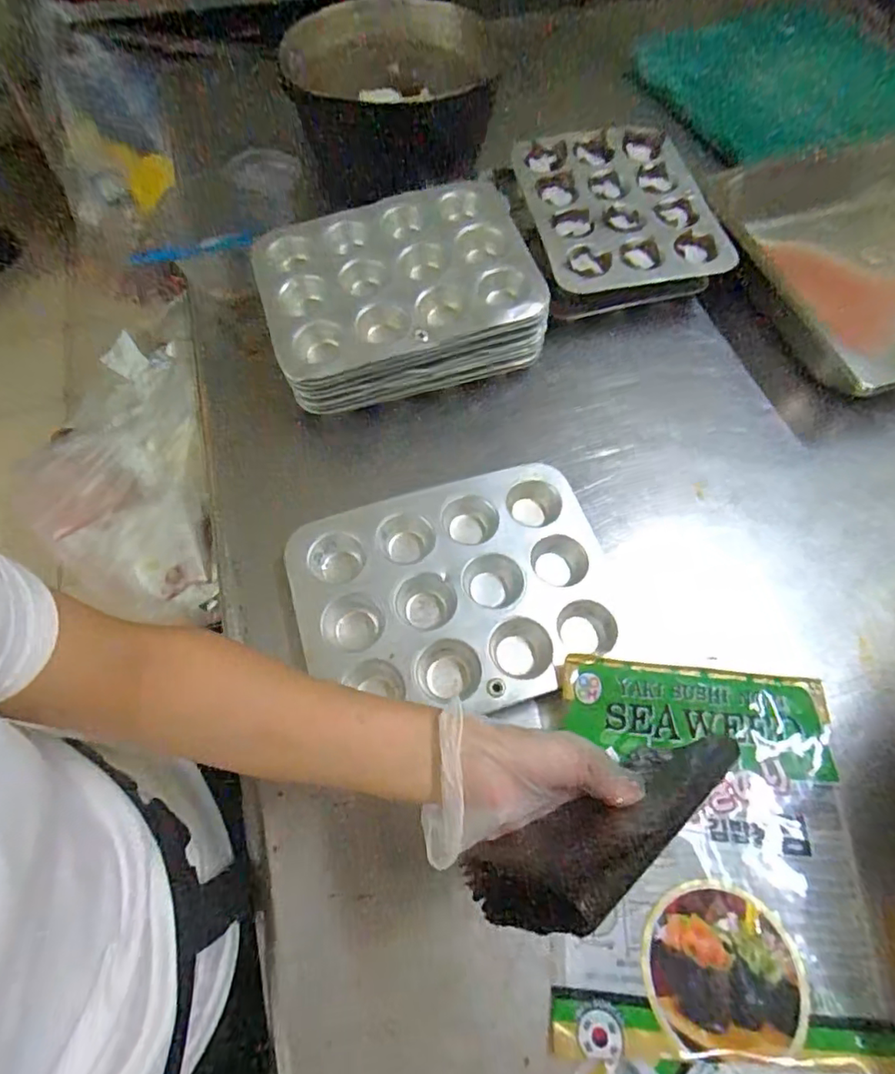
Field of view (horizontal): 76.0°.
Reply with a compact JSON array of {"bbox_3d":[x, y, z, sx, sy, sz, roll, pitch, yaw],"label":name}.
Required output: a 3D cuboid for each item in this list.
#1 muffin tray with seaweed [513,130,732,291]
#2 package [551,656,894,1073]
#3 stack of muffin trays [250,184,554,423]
[{"bbox_3d":[0.183,-0.369,0.621,0.189,0.029,0.262,-10,63,-5],"label":"muffin tray with seaweed"},{"bbox_3d":[0.173,0.198,0.373,0.193,0.023,0.225,3,62,2],"label":"package"},{"bbox_3d":[-0.047,-0.232,0.557,0.249,0.081,0.184,-16,63,-8],"label":"stack of muffin trays"}]

